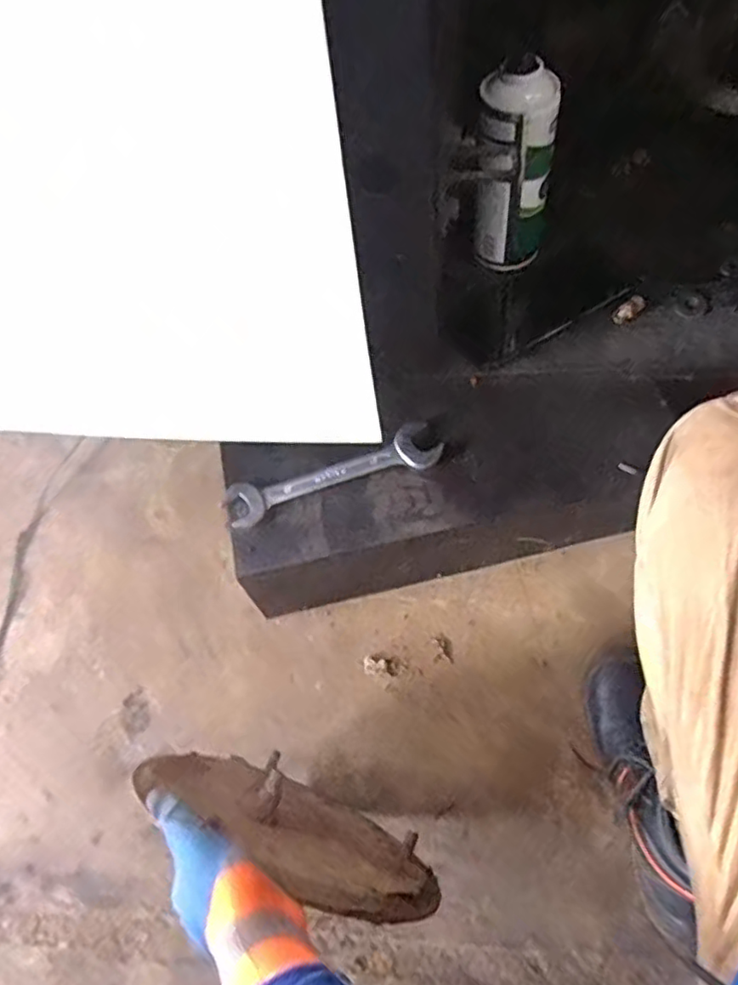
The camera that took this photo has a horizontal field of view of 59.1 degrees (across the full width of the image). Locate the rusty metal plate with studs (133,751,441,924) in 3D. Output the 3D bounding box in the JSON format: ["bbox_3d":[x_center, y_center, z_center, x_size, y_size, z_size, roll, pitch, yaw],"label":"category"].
[{"bbox_3d":[-0.073,0.299,0.590,0.267,0.251,0.060,9,74,49],"label":"rusty metal plate with studs"}]

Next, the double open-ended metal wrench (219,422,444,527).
[{"bbox_3d":[-0.046,-0.020,0.764,0.260,0.014,0.053,-19,77,1],"label":"double open-ended metal wrench"}]

